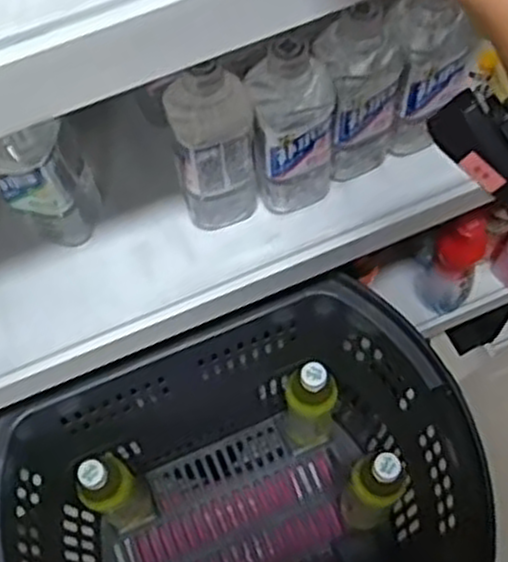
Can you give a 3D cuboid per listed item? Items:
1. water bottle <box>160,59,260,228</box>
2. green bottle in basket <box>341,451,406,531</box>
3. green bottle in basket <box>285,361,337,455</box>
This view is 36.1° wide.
[{"bbox_3d":[-0.034,-0.110,0.656,0.071,0.187,0.057,-11,67,-2],"label":"water bottle"},{"bbox_3d":[0.148,0.259,0.966,0.063,0.219,0.076,36,73,16],"label":"green bottle in basket"},{"bbox_3d":[0.073,0.168,1.012,0.058,0.216,0.063,-1,67,2],"label":"green bottle in basket"}]

